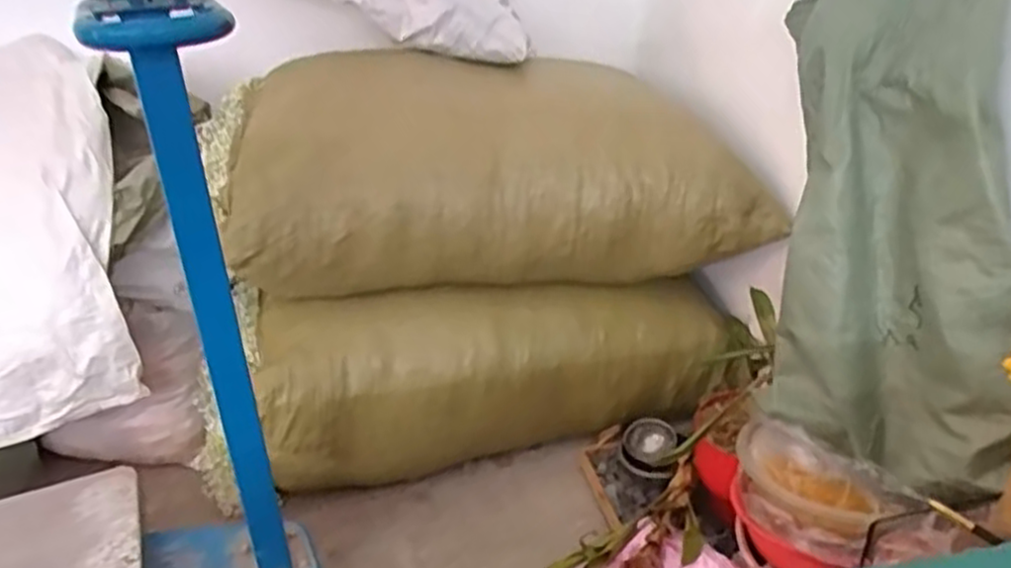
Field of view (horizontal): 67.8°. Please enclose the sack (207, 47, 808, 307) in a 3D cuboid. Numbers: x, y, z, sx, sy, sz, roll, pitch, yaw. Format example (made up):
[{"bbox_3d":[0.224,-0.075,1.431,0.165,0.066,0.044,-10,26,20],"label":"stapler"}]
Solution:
[{"bbox_3d":[-0.042,-0.224,1.593,1.095,0.410,0.421,-1,26,0],"label":"sack"}]

